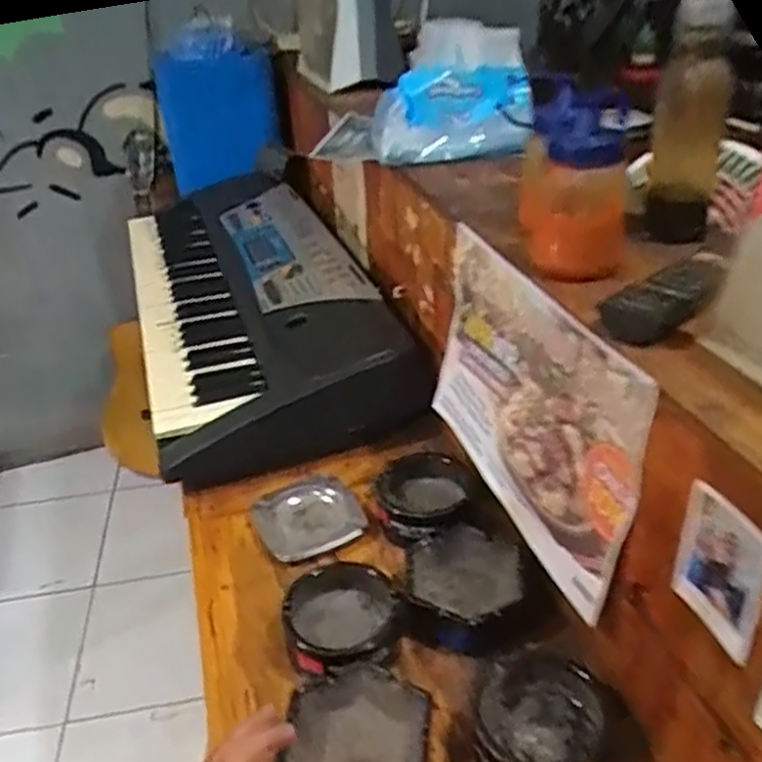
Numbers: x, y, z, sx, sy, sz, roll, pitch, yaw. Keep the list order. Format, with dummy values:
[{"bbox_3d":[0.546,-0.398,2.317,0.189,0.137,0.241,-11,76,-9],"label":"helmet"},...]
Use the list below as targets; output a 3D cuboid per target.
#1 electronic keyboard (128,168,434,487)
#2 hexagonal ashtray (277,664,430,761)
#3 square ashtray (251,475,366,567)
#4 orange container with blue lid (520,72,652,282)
[{"bbox_3d":[-0.232,-0.176,1.212,0.333,0.126,0.909,-12,33,-14],"label":"electronic keyboard"},{"bbox_3d":[-0.017,0.279,0.558,0.110,0.039,0.116,-3,32,0],"label":"hexagonal ashtray"},{"bbox_3d":[-0.079,0.145,0.793,0.103,0.020,0.109,-17,34,-21],"label":"square ashtray"},{"bbox_3d":[0.160,-0.163,0.597,0.081,0.144,0.103,3,32,9],"label":"orange container with blue lid"}]

